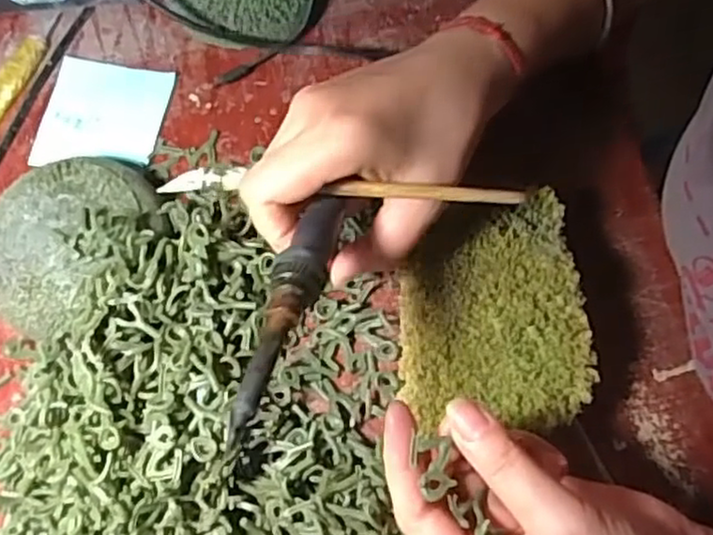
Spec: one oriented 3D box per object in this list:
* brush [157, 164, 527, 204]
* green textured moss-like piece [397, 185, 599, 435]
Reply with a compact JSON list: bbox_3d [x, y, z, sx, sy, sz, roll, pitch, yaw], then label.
[{"bbox_3d":[-0.008,-0.035,0.301,0.157,0.012,0.008,4,70,5],"label":"brush"},{"bbox_3d":[0.067,0.020,0.350,0.091,0.011,0.113,-7,75,0],"label":"green textured moss-like piece"}]

